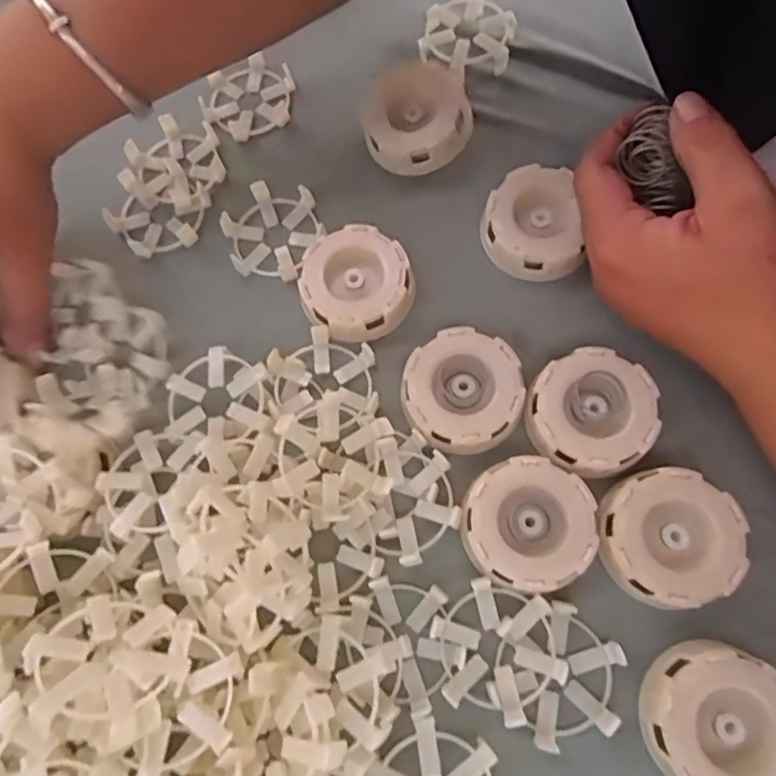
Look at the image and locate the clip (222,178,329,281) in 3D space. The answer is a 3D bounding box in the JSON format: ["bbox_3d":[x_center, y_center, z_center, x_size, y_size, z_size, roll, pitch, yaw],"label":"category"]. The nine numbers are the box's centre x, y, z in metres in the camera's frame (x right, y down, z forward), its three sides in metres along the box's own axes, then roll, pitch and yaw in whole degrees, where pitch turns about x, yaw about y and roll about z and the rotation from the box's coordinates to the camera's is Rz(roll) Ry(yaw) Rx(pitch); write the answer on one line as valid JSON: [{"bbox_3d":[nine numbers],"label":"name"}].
[{"bbox_3d":[-0.068,-0.094,0.345,0.056,0.017,0.062,-23,72,-3],"label":"clip"}]

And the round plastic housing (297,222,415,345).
[{"bbox_3d":[-0.018,-0.057,0.325,0.059,0.021,0.059,-1,72,4],"label":"round plastic housing"}]

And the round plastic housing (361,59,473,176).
[{"bbox_3d":[0.018,-0.163,0.353,0.064,0.024,0.064,-7,71,20],"label":"round plastic housing"}]

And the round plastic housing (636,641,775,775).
[{"bbox_3d":[0.140,0.141,0.246,0.060,0.022,0.058,-1,72,4],"label":"round plastic housing"}]

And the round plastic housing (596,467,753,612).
[{"bbox_3d":[0.130,0.069,0.271,0.061,0.017,0.059,-1,72,4],"label":"round plastic housing"}]

